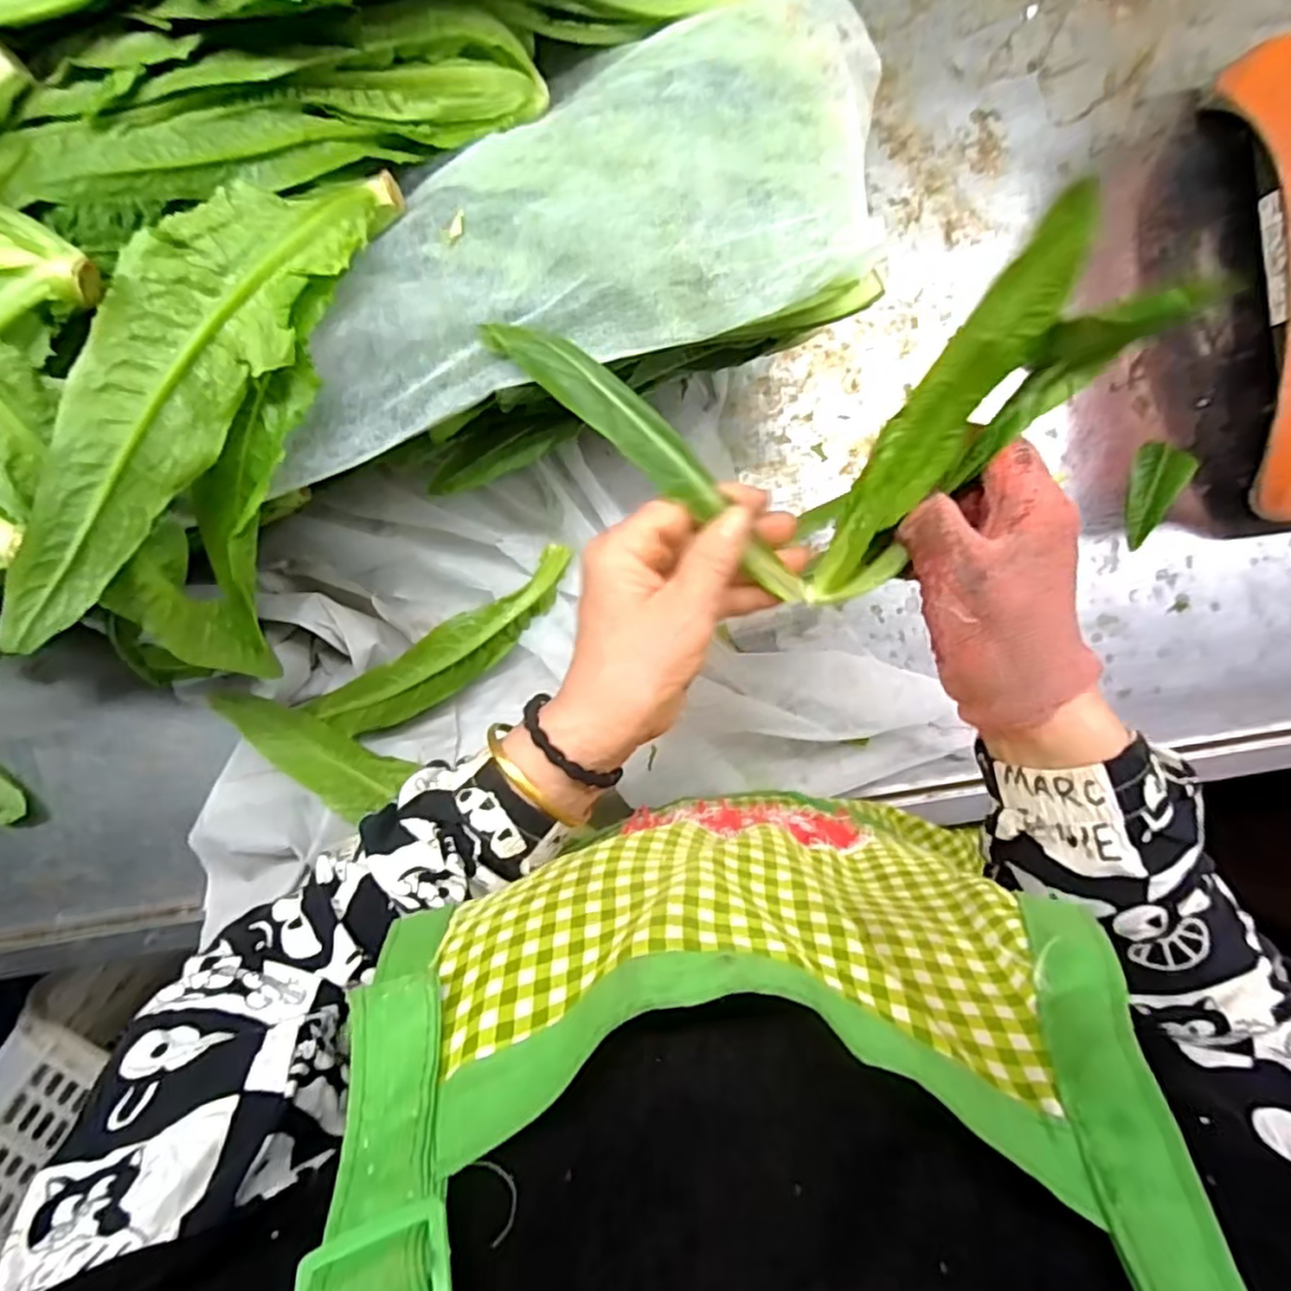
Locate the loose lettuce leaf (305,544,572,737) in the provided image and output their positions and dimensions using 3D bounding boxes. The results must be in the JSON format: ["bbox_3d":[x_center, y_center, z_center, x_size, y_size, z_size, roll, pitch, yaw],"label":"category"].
[{"bbox_3d":[-0.118,0.002,0.438,0.178,0.034,0.040,-34,94,-1],"label":"loose lettuce leaf"}]

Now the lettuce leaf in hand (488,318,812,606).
[{"bbox_3d":[0.009,-0.081,0.311,0.184,0.020,0.021,38,91,-13],"label":"lettuce leaf in hand"}]

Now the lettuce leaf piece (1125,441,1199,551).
[{"bbox_3d":[0.343,-0.103,0.470,0.028,0.019,0.069,24,92,-4],"label":"lettuce leaf piece"}]

